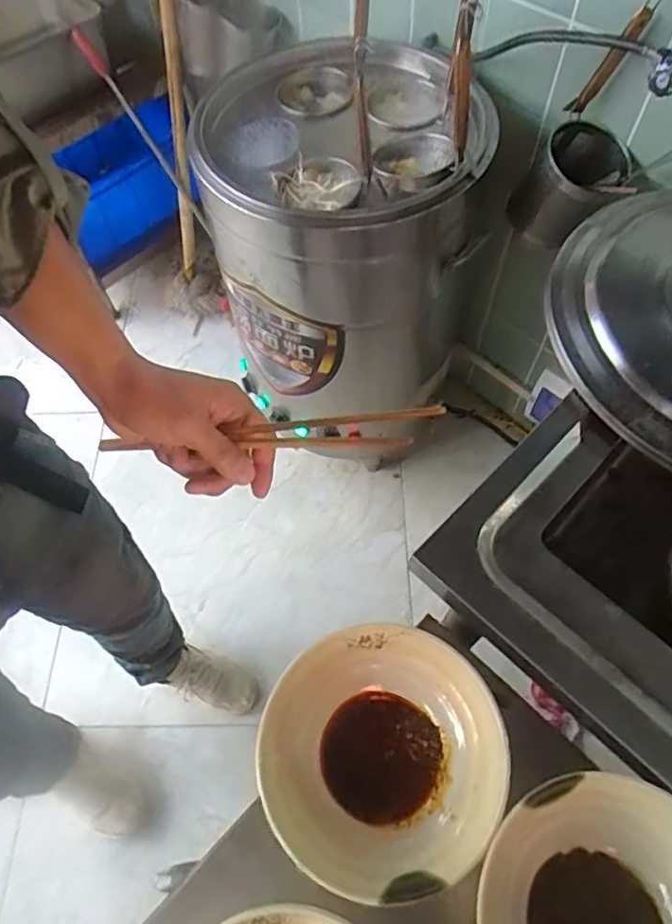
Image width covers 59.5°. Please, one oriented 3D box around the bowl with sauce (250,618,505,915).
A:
[{"bbox_3d":[0.041,0.262,0.531,0.209,0.064,0.206,-42,68,-19],"label":"bowl with sauce"}]

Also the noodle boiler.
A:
[{"bbox_3d":[0.025,-0.347,1.196,0.478,0.708,0.401,5,61,4],"label":"noodle boiler"}]

